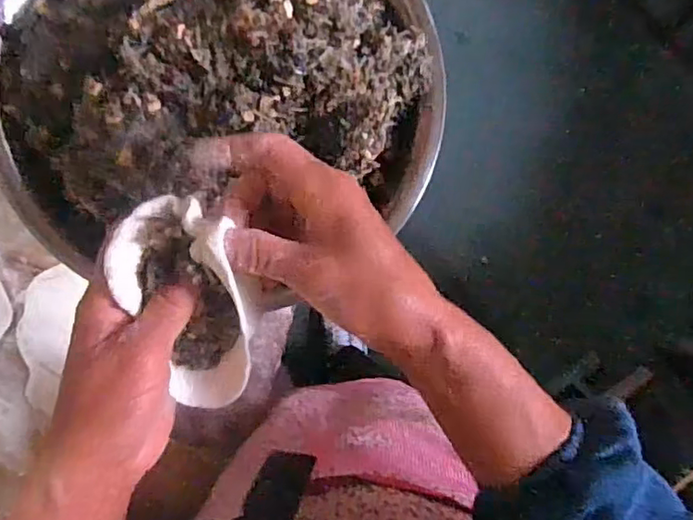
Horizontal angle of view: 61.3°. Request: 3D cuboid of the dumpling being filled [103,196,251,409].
[{"bbox_3d":[-0.080,0.027,0.298,0.058,0.029,0.111,-15,113,-6],"label":"dumpling being filled"}]

